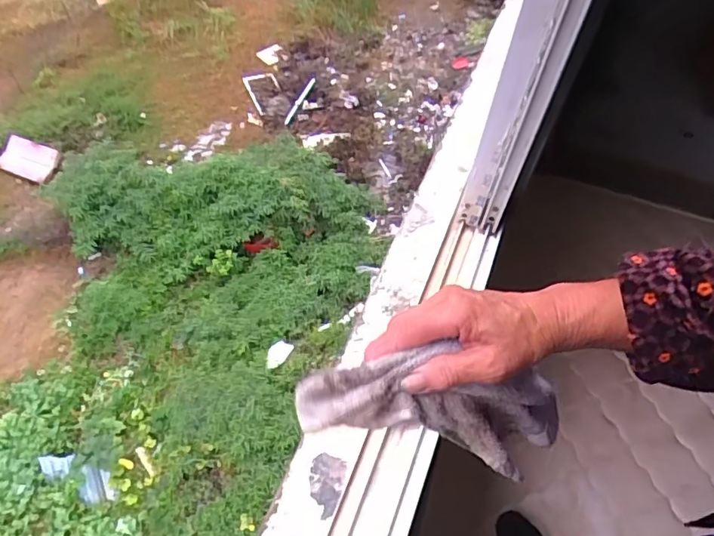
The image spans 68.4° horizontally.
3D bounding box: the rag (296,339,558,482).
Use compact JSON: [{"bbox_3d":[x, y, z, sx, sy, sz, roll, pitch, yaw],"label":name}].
[{"bbox_3d":[0.071,0.112,0.409,0.215,0.095,0.065,11,54,-16],"label":"rag"}]

